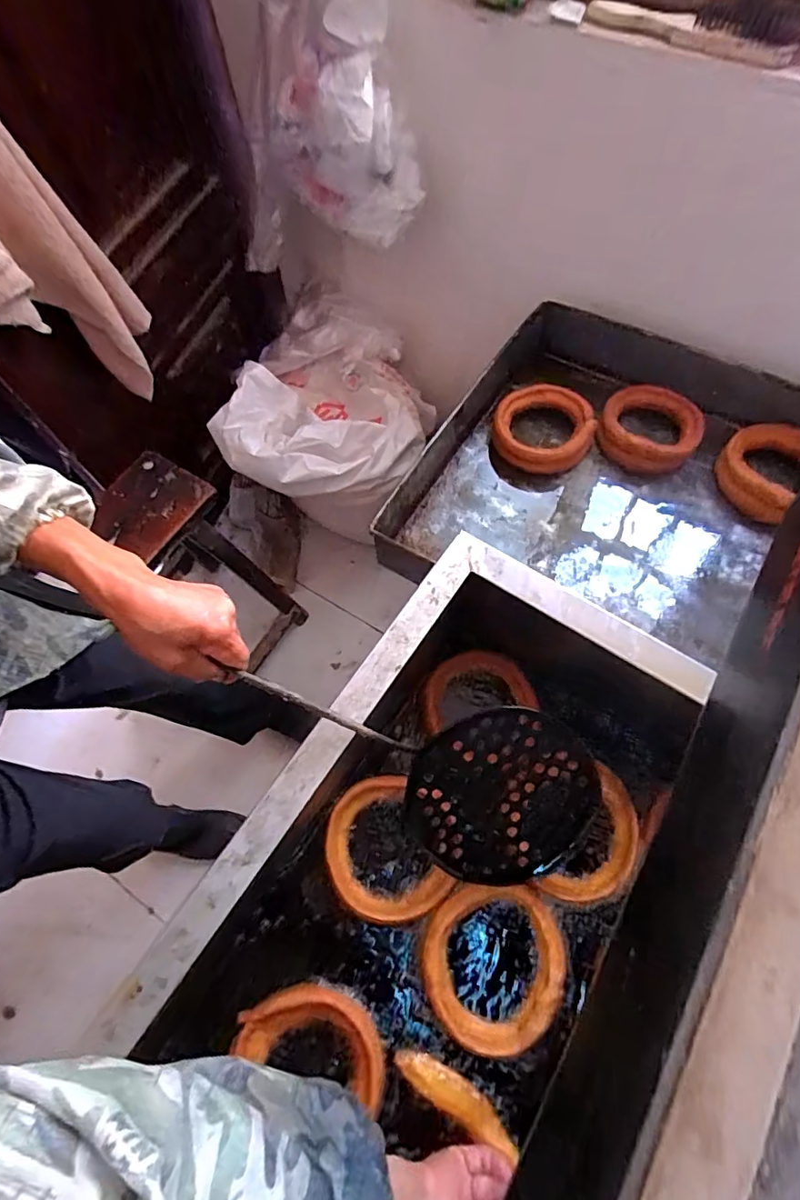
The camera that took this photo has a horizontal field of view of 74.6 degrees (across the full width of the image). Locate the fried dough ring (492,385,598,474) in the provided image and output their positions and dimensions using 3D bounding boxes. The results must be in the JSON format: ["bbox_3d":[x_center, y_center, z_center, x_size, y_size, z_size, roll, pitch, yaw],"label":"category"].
[{"bbox_3d":[0.245,-0.298,0.909,0.166,0.045,0.154,-1,68,1],"label":"fried dough ring"}]

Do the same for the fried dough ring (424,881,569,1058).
[{"bbox_3d":[0.104,0.409,0.590,0.155,0.020,0.156,-1,68,1],"label":"fried dough ring"}]

